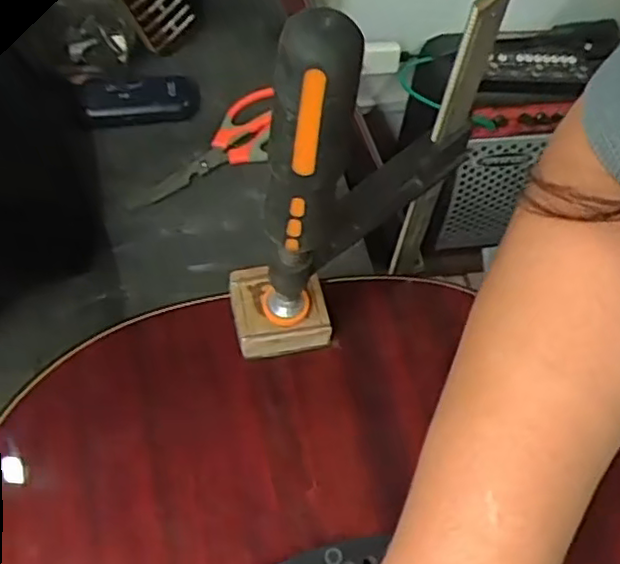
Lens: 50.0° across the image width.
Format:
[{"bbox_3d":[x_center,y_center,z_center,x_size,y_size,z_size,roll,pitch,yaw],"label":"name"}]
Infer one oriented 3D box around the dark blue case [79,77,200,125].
[{"bbox_3d":[-0.164,-0.178,0.640,0.109,0.025,0.042,-4,59,-6],"label":"dark blue case"}]

